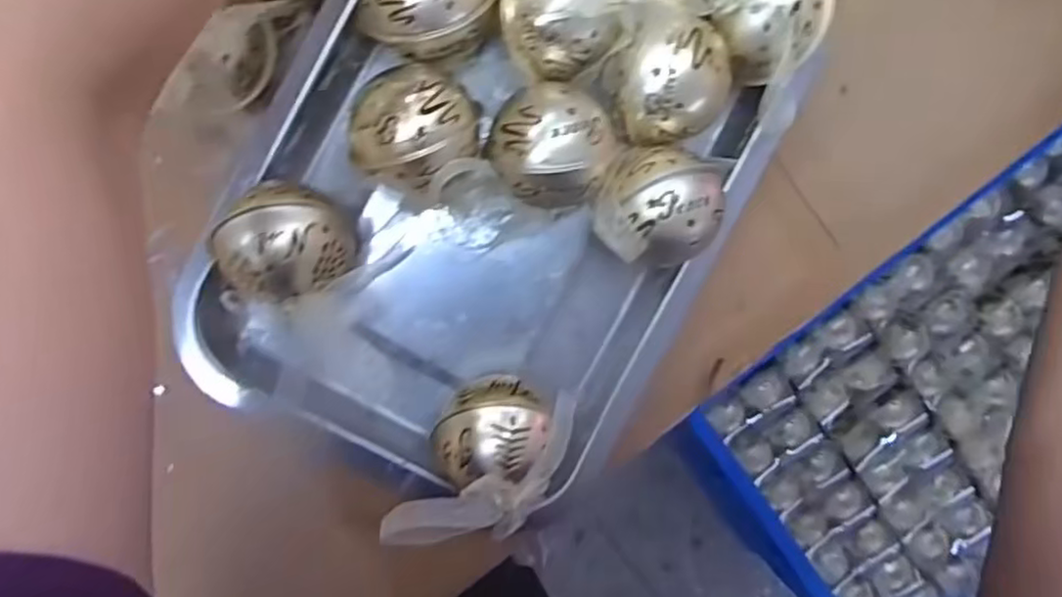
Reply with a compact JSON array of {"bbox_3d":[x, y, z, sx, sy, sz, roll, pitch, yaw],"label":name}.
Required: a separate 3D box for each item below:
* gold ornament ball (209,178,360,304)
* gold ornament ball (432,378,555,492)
[{"bbox_3d":[-0.106,-0.025,0.296,0.056,0.052,0.049,-26,97,-4],"label":"gold ornament ball"},{"bbox_3d":[-0.019,0.058,0.312,0.045,0.055,0.047,0,94,-6],"label":"gold ornament ball"}]

